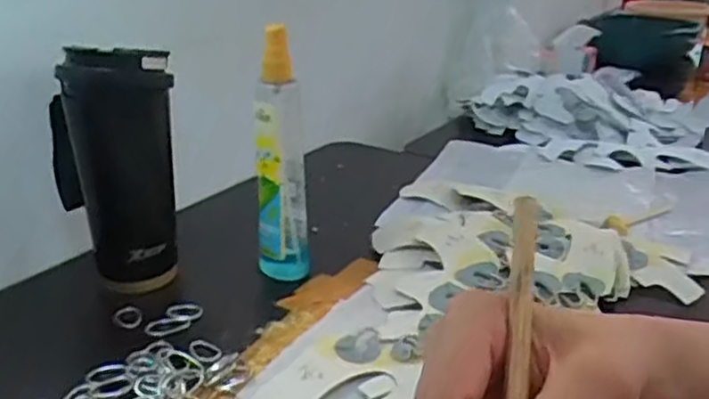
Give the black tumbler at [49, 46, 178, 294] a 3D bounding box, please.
[{"bbox_3d":[-0.197,-0.027,0.591,0.083,0.196,0.076,18,28,36],"label":"black tumbler"}]

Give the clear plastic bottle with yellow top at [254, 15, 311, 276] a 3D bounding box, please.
[{"bbox_3d":[-0.060,-0.032,0.599,0.042,0.206,0.034,-2,22,-6],"label":"clear plastic bottle with yellow top"}]

